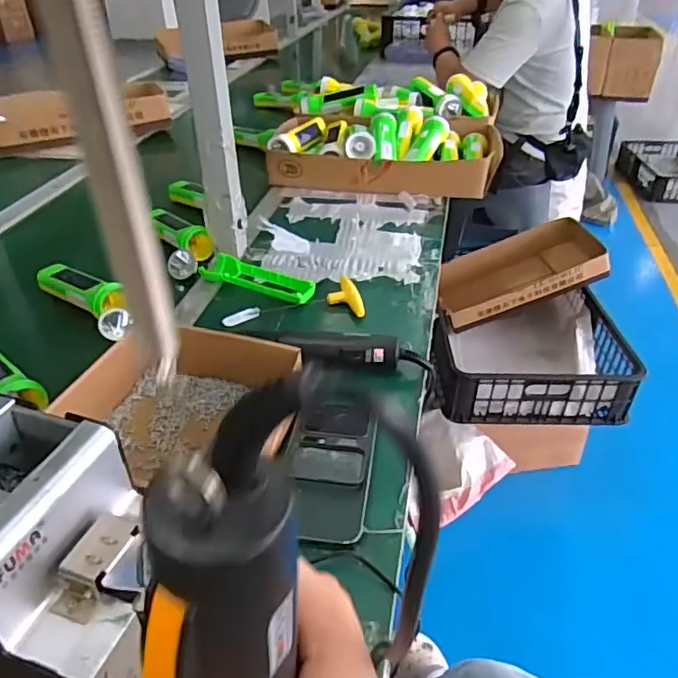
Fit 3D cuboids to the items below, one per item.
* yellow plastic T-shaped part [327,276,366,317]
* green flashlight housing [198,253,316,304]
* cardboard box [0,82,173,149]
[{"bbox_3d":[0.006,-0.055,0.764,0.042,0.015,0.085,-9,36,-12],"label":"yellow plastic T-shaped part"},{"bbox_3d":[-0.112,-0.083,0.802,0.170,0.021,0.052,19,39,25],"label":"green flashlight housing"},{"bbox_3d":[-0.647,-0.552,1.402,0.430,0.080,0.266,-17,38,-22],"label":"cardboard box"}]

